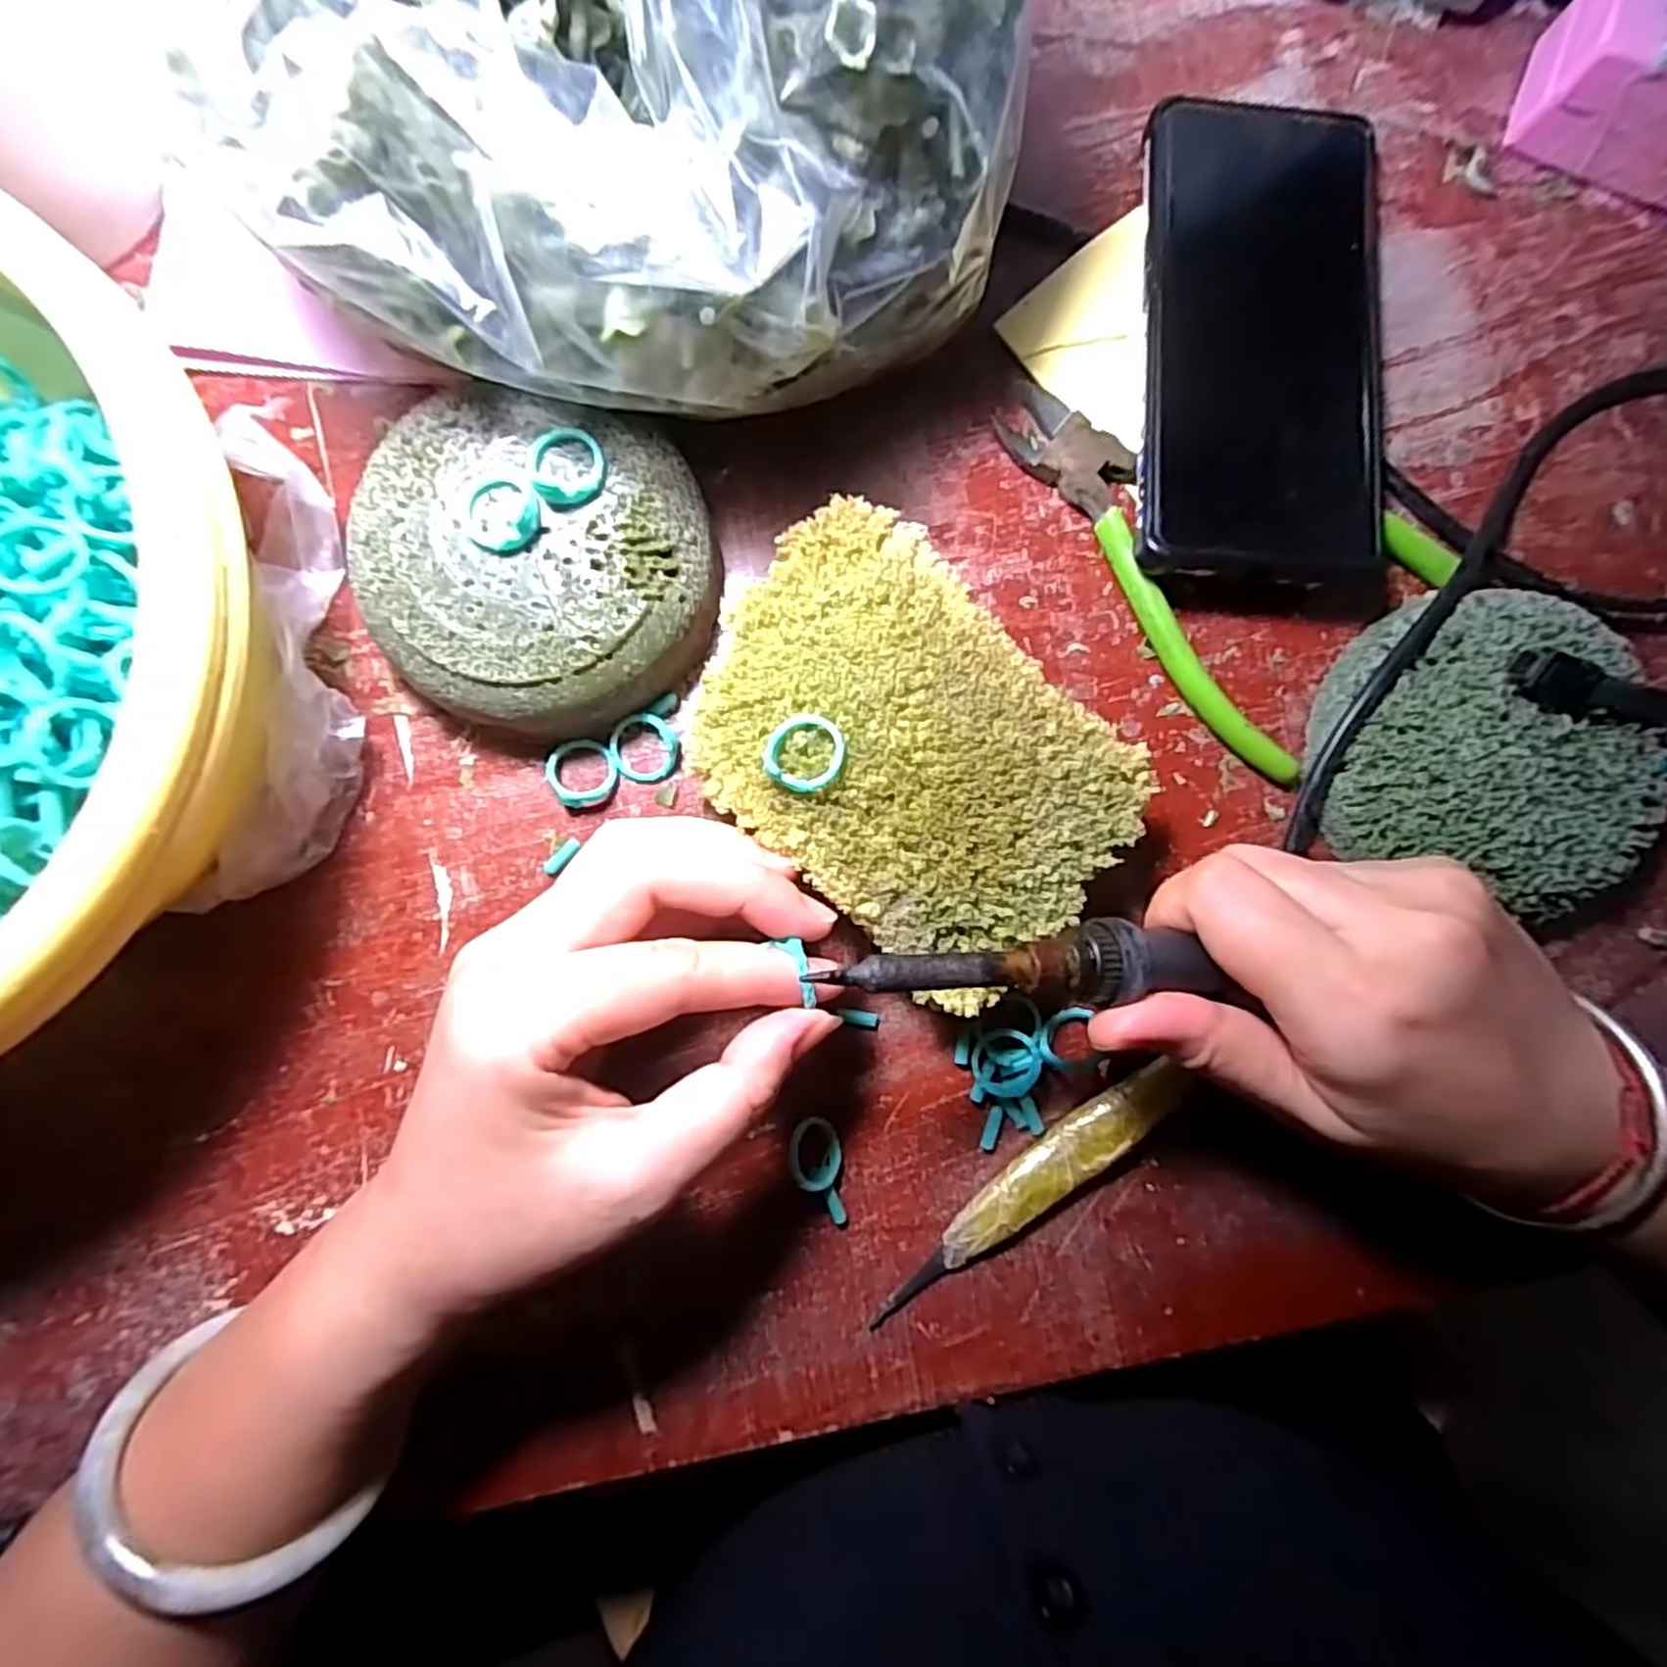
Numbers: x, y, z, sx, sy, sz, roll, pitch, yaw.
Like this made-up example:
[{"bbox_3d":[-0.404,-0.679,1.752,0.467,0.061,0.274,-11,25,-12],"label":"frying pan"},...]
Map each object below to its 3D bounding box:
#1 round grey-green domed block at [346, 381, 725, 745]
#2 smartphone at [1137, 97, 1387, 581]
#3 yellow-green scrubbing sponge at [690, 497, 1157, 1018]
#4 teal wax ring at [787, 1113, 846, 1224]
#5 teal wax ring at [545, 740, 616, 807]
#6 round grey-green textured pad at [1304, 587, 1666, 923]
[{"bbox_3d":[-0.088,-0.078,0.238,0.098,0.039,0.093,0,88,-2],"label":"round grey-green domed block"},{"bbox_3d":[0.142,-0.161,0.251,0.082,0.008,0.162,5,83,-3],"label":"smartphone"},{"bbox_3d":[0.019,-0.024,0.236,0.131,0.042,0.091,44,87,0],"label":"yellow-green scrubbing sponge"},{"bbox_3d":[-0.005,0.107,0.242,0.016,0.017,0.035,-5,88,-2],"label":"teal wax ring"},{"bbox_3d":[-0.081,-0.020,0.251,0.021,0.008,0.021,0,88,-2],"label":"teal wax ring"},{"bbox_3d":[0.210,-0.028,0.248,0.102,0.024,0.093,0,88,-2],"label":"round grey-green textured pad"}]

